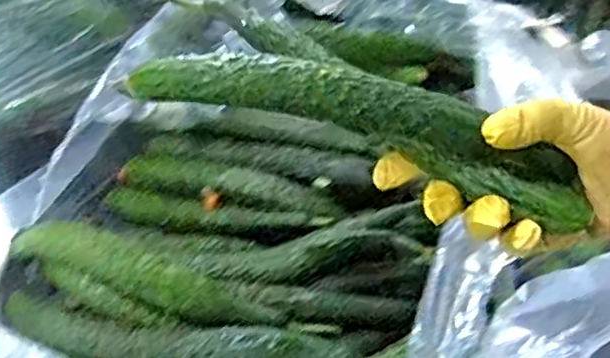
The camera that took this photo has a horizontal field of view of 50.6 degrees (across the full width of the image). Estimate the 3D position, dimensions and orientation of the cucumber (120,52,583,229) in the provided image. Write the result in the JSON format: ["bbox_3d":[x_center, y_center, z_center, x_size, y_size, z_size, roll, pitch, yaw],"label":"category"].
[{"bbox_3d":[0.027,-0.033,0.379,0.273,0.045,0.037,18,52,8],"label":"cucumber"}]

